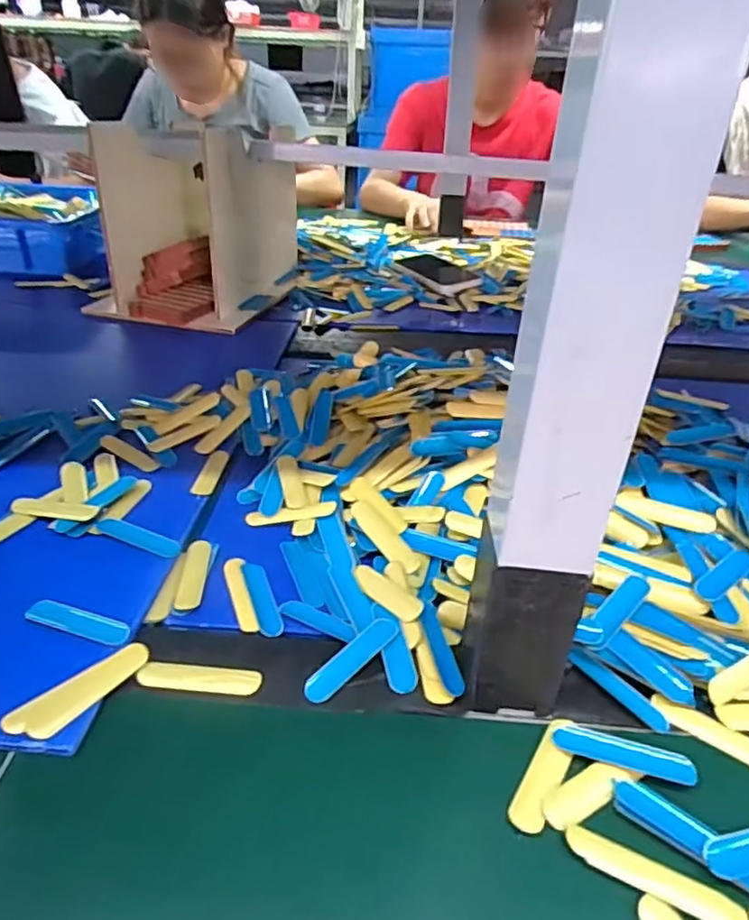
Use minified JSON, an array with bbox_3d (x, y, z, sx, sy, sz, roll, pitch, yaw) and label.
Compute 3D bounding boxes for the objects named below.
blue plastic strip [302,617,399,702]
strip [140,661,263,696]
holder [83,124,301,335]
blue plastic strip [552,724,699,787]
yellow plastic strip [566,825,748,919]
[{"bbox_3d":[-0.011,0.106,0.336,0.017,0.004,0.062,33,49,27],"label":"blue plastic strip"},{"bbox_3d":[-0.090,0.112,0.325,0.062,0.004,0.016,4,33,1],"label":"strip"},{"bbox_3d":[-0.214,-0.306,0.783,0.182,0.185,0.264,10,34,10],"label":"holder"},{"bbox_3d":[0.117,0.136,0.293,0.062,0.006,0.014,13,34,14],"label":"blue plastic strip"},{"bbox_3d":[0.111,0.165,0.249,0.066,0.004,0.014,17,35,20],"label":"yellow plastic strip"}]

